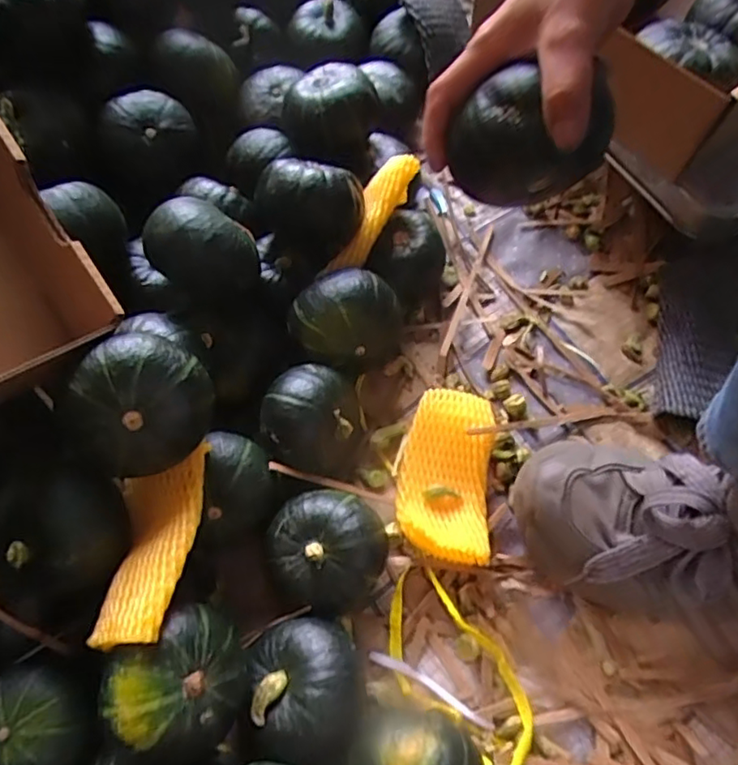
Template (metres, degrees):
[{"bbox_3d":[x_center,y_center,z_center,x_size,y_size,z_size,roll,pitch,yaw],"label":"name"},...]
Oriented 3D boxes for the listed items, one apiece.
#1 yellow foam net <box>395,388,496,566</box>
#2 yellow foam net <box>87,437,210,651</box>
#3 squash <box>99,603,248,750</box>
[{"bbox_3d":[0.062,0.073,0.484,0.076,0.043,0.140,7,66,2],"label":"yellow foam net"},{"bbox_3d":[-0.144,0.103,0.390,0.058,0.031,0.129,4,53,1],"label":"yellow foam net"},{"bbox_3d":[-0.113,0.186,0.366,0.078,0.055,0.068,-40,72,-17],"label":"squash"}]

